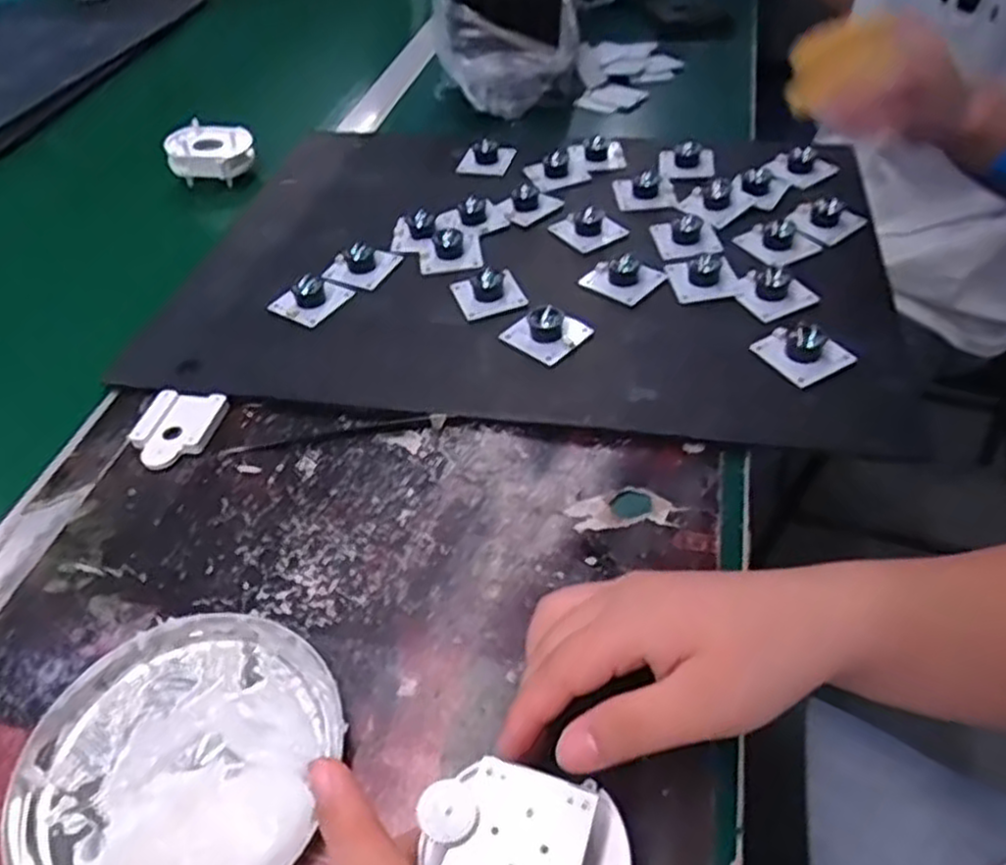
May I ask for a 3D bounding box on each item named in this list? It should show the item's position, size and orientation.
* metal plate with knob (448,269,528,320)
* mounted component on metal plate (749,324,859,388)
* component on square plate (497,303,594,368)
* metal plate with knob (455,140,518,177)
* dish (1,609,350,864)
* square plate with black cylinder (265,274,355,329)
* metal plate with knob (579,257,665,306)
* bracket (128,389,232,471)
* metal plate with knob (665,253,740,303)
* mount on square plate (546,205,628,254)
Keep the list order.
[{"bbox_3d":[-0.010,-0.098,0.513,0.041,0.020,0.043,-17,46,-11],"label":"metal plate with knob"},{"bbox_3d":[0.177,-0.050,0.449,0.039,0.021,0.039,-21,47,-15],"label":"mounted component on metal plate"},{"bbox_3d":[0.026,-0.068,0.479,0.043,0.024,0.040,32,56,31],"label":"component on square plate"},{"bbox_3d":[-0.015,-0.242,0.659,0.044,0.017,0.051,5,46,10],"label":"metal plate with knob"},{"bbox_3d":[-0.132,0.128,0.305,0.122,0.028,0.127,-3,45,3],"label":"dish"},{"bbox_3d":[-0.131,-0.095,0.522,0.036,0.020,0.046,29,54,29],"label":"square plate with black cylinder"},{"bbox_3d":[0.081,-0.107,0.519,0.046,0.016,0.040,32,56,31],"label":"metal plate with knob"},{"bbox_3d":[-0.195,-0.002,0.453,0.051,0.009,0.055,4,46,9],"label":"bracket"},{"bbox_3d":[0.134,-0.107,0.511,0.042,0.021,0.043,-3,45,3],"label":"metal plate with knob"},{"bbox_3d":[0.063,-0.155,0.563,0.040,0.019,0.043,-27,49,-20],"label":"mount on square plate"}]

